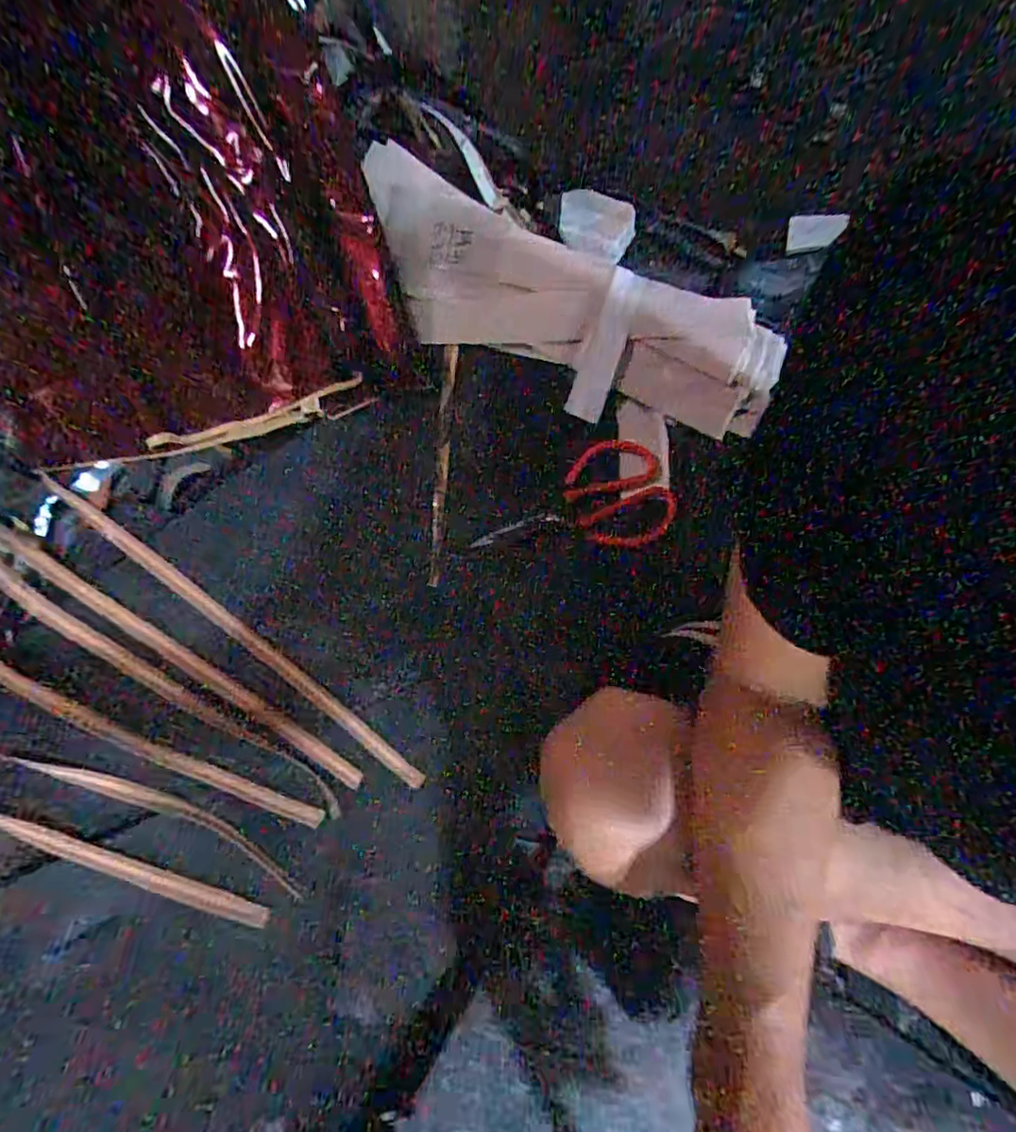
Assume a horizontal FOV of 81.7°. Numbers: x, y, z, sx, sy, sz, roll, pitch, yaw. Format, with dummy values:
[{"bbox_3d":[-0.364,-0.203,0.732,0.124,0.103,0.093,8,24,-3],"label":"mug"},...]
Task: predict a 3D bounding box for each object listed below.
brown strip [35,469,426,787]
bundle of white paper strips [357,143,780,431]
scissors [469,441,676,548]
[{"bbox_3d":[-0.255,0.053,0.542,0.437,0.079,0.025,35,72,13],"label":"brown strip"},{"bbox_3d":[0.058,-0.279,0.646,0.474,0.043,0.172,22,87,-2],"label":"bundle of white paper strips"},{"bbox_3d":[0.069,-0.072,0.619,0.206,0.013,0.114,-7,68,-3],"label":"scissors"}]

